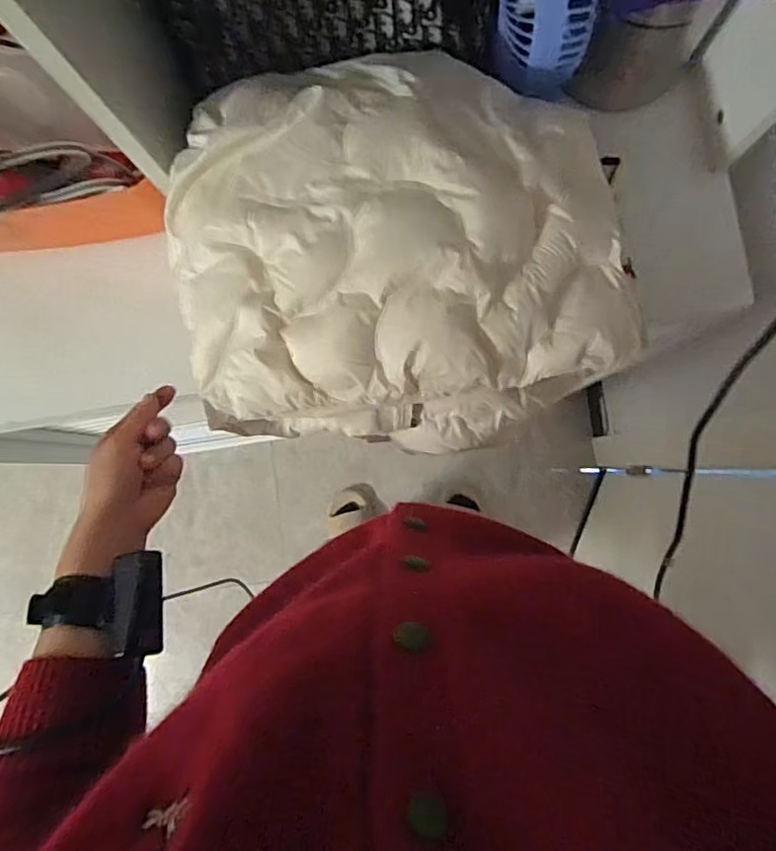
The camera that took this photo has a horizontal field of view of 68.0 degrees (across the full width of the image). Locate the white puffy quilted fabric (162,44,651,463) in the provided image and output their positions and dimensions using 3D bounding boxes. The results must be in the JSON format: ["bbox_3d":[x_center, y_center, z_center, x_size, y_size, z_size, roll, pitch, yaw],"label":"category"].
[{"bbox_3d":[0.012,-0.140,0.471,0.378,0.100,0.309,-3,86,3],"label":"white puffy quilted fabric"}]

